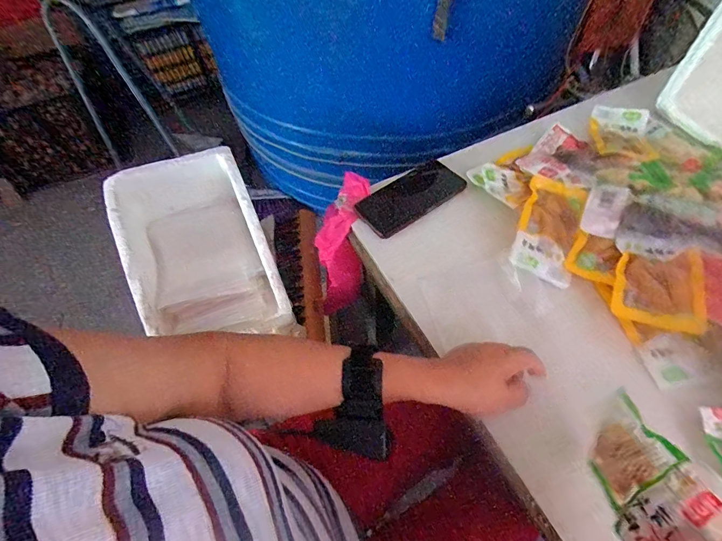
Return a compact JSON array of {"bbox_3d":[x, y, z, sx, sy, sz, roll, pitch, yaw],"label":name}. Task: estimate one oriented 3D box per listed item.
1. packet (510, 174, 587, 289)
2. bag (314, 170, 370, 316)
[{"bbox_3d":[0.240,-0.054,0.468,0.070,0.012,0.141,15,74,14],"label":"packet"},{"bbox_3d":[-0.027,-0.035,0.599,0.066,0.153,0.185,8,58,10],"label":"bag"}]

